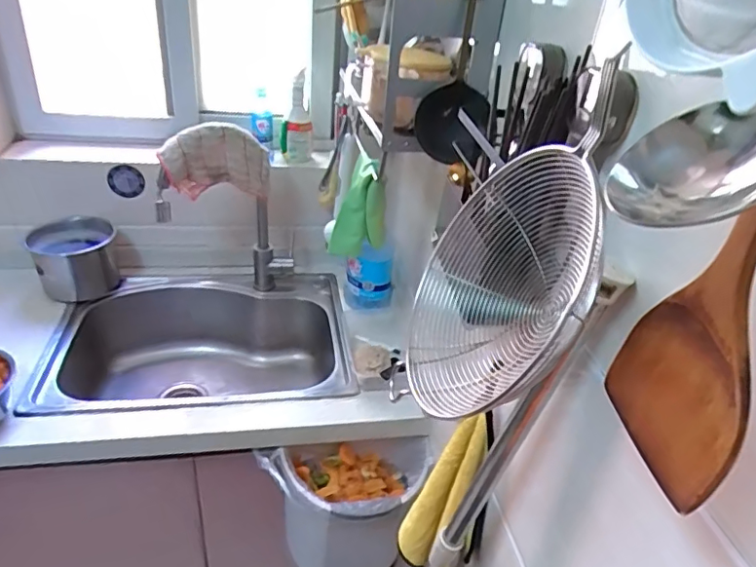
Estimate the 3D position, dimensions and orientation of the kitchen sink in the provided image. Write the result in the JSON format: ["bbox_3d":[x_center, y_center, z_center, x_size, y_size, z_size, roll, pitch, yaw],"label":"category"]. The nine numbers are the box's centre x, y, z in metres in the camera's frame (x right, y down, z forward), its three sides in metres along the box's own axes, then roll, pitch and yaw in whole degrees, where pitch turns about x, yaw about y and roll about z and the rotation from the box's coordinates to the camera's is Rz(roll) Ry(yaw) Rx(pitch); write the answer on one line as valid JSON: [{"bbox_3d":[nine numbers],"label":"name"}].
[{"bbox_3d":[-0.367,0.179,1.169,0.572,0.228,0.404,-1,33,-12],"label":"kitchen sink"}]

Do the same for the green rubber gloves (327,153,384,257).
[{"bbox_3d":[-0.031,-0.121,0.888,0.085,0.170,0.047,19,34,19],"label":"green rubber gloves"}]

